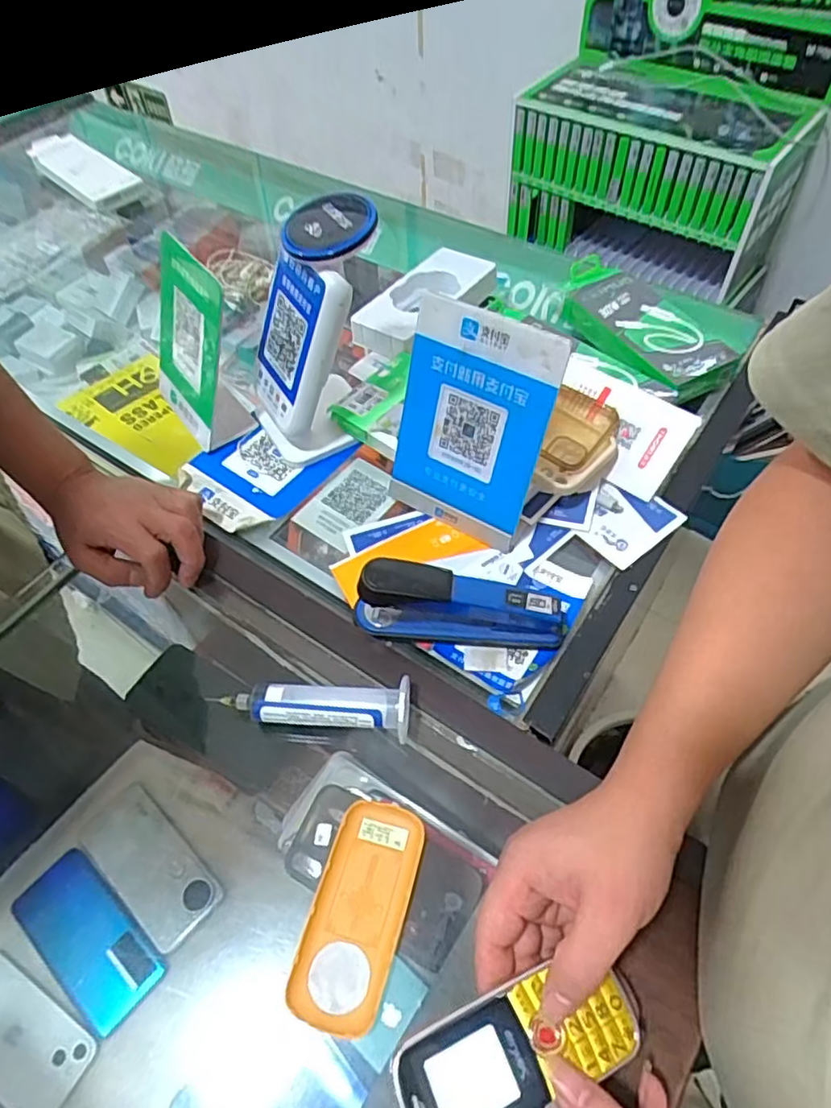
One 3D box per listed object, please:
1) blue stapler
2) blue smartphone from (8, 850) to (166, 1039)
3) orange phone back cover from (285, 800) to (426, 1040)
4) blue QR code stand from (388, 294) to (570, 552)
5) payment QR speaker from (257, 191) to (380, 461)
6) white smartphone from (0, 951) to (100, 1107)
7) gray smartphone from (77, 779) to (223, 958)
[{"bbox_3d":[0.031,0.038,0.465,0.147,0.053,0.034,6,56,6],"label":"blue stapler"},{"bbox_3d":[-0.312,0.360,0.605,0.162,0.004,0.076,34,63,23],"label":"blue smartphone"},{"bbox_3d":[-0.033,0.209,0.378,0.053,0.010,0.116,13,57,11],"label":"orange phone back cover"},{"bbox_3d":[0.038,-0.099,0.492,0.119,0.154,0.065,28,61,19],"label":"blue QR code stand"},{"bbox_3d":[-0.089,-0.187,0.547,0.097,0.219,0.060,37,41,24],"label":"payment QR speaker"},{"bbox_3d":[-0.354,0.423,0.567,0.148,0.006,0.074,25,60,18],"label":"white smartphone"},{"bbox_3d":[-0.265,0.307,0.637,0.160,0.006,0.074,37,64,24],"label":"gray smartphone"}]

